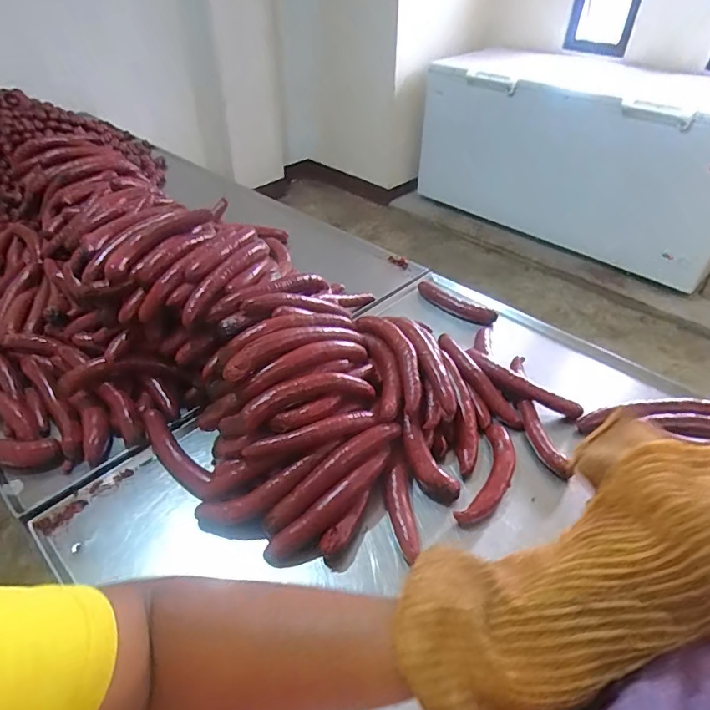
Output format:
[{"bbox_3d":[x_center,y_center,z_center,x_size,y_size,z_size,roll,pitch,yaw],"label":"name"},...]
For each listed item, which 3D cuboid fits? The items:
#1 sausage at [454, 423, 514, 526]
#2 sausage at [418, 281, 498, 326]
[{"bbox_3d":[0.245,0.210,0.881,0.068,0.032,0.215,19,45,20],"label":"sausage"},{"bbox_3d":[0.255,-0.130,1.270,0.222,0.029,0.054,30,49,29],"label":"sausage"}]

